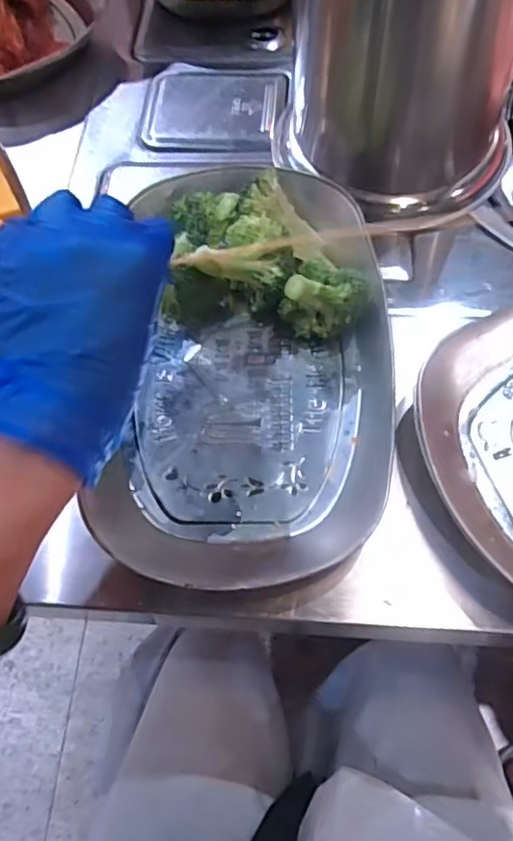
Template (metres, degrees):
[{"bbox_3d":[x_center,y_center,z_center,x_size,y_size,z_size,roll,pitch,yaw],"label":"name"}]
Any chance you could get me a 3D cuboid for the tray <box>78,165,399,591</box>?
[{"bbox_3d":[0.004,-0.031,0.333,0.141,0.049,0.243,4,64,4],"label":"tray"}]

